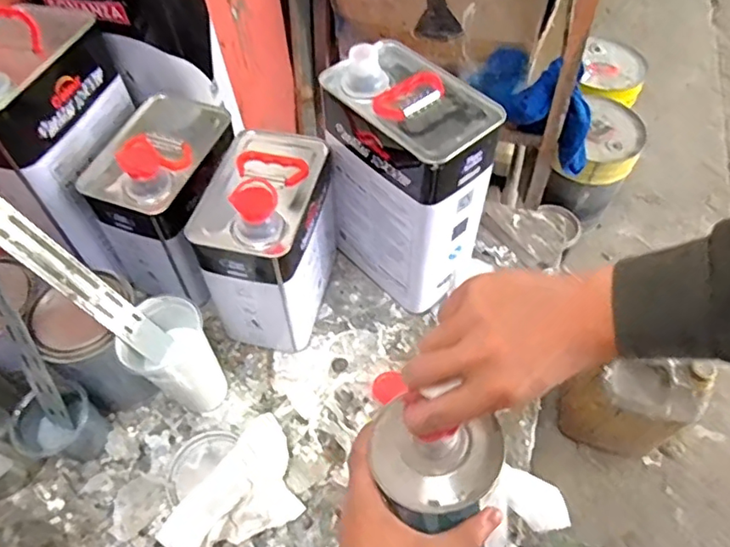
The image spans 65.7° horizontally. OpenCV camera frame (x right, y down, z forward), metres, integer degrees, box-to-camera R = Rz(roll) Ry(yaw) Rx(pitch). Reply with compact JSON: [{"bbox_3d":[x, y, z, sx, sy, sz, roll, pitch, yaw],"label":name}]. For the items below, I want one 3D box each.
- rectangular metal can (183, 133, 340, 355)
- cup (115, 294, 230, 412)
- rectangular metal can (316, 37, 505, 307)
[{"bbox_3d":[-0.103,-0.042,0.641,0.108,0.213,0.172,9,55,10],"label":"rectangular metal can"},{"bbox_3d":[-0.200,0.091,0.607,0.080,0.129,0.079,-17,55,-8],"label":"cup"},{"bbox_3d":[0.050,-0.095,0.644,0.108,0.271,0.164,-38,61,-22],"label":"rectangular metal can"}]

